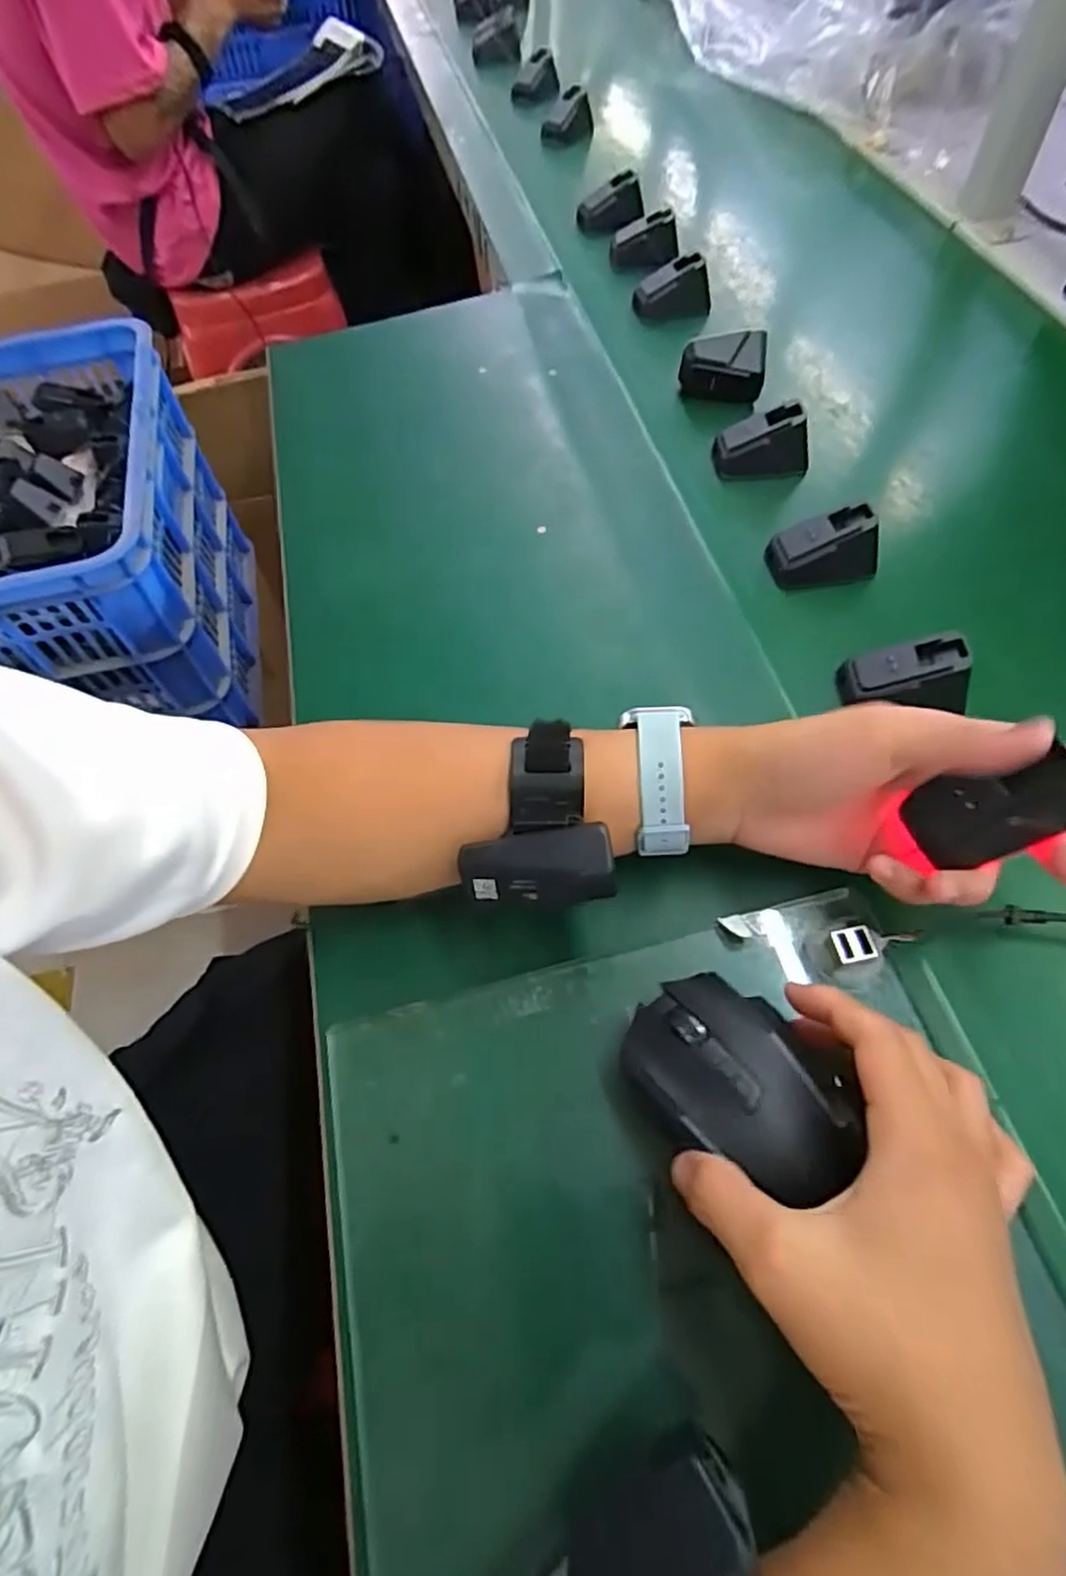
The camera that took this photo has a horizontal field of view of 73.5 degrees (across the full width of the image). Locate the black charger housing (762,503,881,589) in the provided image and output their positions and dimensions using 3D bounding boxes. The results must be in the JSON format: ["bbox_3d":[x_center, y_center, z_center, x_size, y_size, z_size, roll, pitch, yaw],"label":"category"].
[{"bbox_3d":[0.192,-0.158,0.471,0.068,0.041,0.030,-5,58,0],"label":"black charger housing"}]

